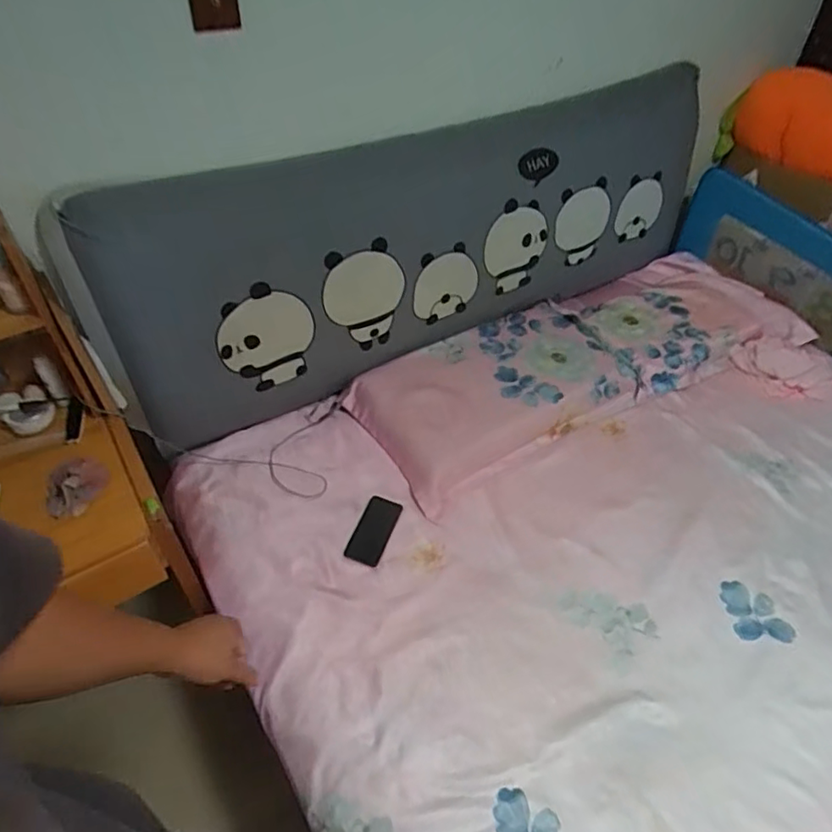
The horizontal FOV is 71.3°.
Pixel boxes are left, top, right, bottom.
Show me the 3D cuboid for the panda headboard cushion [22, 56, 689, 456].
[{"bbox_3d":[0.077,-0.470,1.463,1.660,0.540,0.213,-22,50,-22],"label":"panda headboard cushion"}]

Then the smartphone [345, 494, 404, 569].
[{"bbox_3d":[-0.090,0.247,1.253,0.078,0.010,0.156,17,55,14],"label":"smartphone"}]

